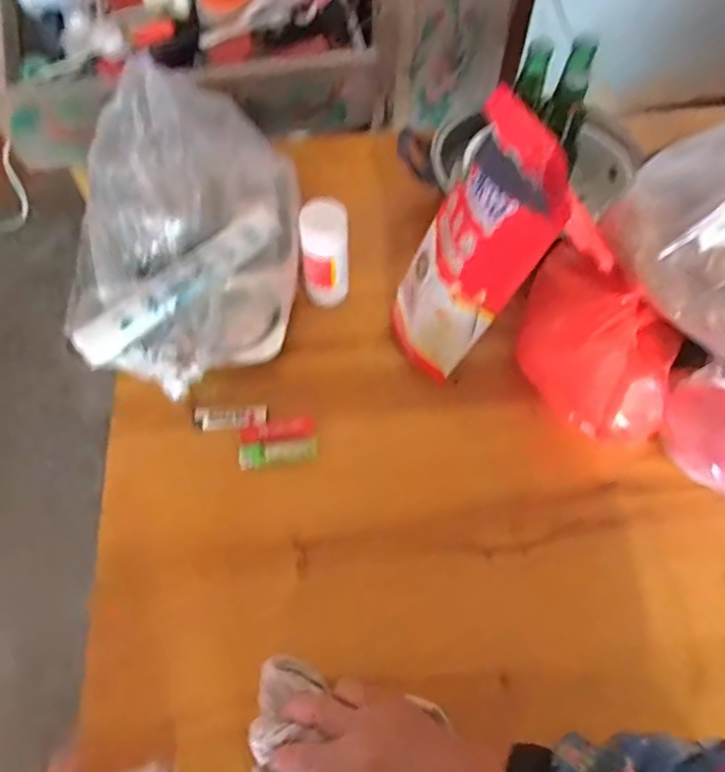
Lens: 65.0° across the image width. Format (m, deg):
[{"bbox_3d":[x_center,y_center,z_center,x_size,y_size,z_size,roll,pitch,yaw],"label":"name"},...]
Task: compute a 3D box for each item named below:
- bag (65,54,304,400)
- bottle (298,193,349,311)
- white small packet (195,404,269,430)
[{"bbox_3d":[-0.204,-0.166,0.621,0.258,0.167,0.317,-5,60,-3],"label":"bag"},{"bbox_3d":[-0.041,-0.144,0.638,0.052,0.120,0.045,-3,60,-2],"label":"bottle"},{"bbox_3d":[-0.137,0.032,0.595,0.073,0.006,0.025,-5,60,-4],"label":"white small packet"}]

